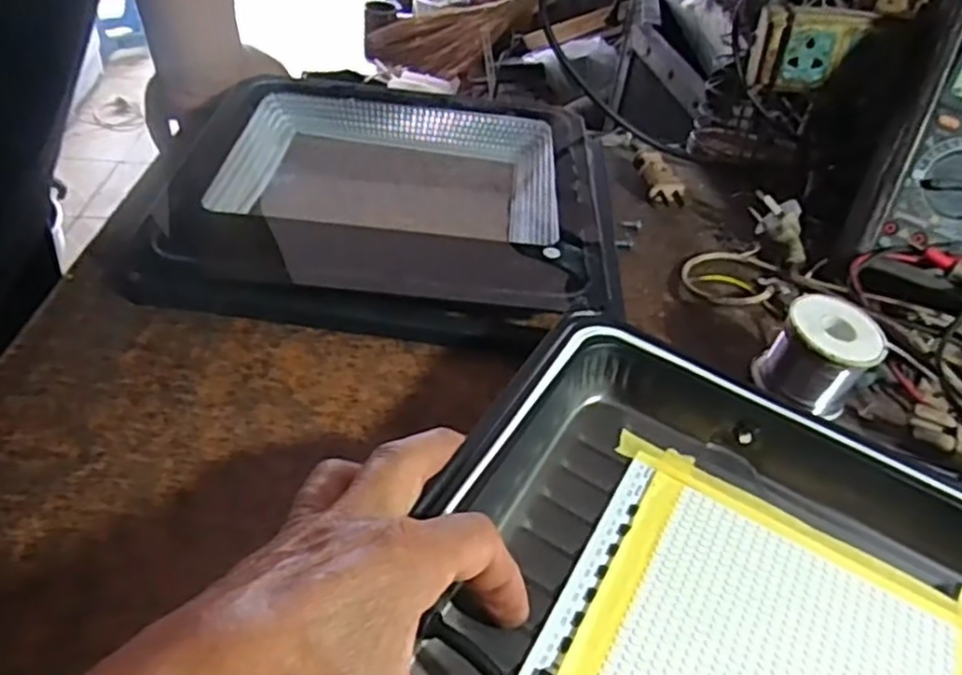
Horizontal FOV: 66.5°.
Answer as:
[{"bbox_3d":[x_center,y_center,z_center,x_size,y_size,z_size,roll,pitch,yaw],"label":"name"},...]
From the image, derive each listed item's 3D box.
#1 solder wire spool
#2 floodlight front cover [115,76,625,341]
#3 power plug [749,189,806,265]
[{"bbox_3d":[0.184,0.010,0.401,0.052,0.052,0.047,27,44,22],"label":"solder wire spool"},{"bbox_3d":[-0.056,-0.099,0.503,0.287,0.030,0.272,6,41,-1],"label":"floodlight front cover"},{"bbox_3d":[0.214,-0.077,0.521,0.022,0.026,0.061,-11,66,-20],"label":"power plug"}]

